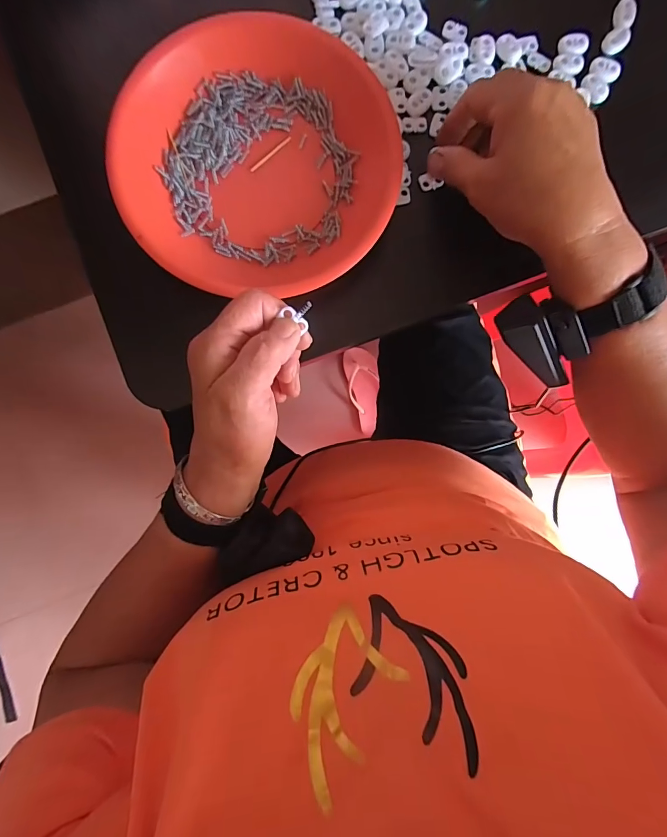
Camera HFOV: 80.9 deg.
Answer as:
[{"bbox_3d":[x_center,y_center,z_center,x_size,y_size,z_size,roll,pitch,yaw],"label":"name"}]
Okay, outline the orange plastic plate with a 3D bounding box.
[{"bbox_3d":[-0.055,-0.186,0.278,0.188,0.025,0.190,0,88,-3],"label":"orange plastic plate"}]

